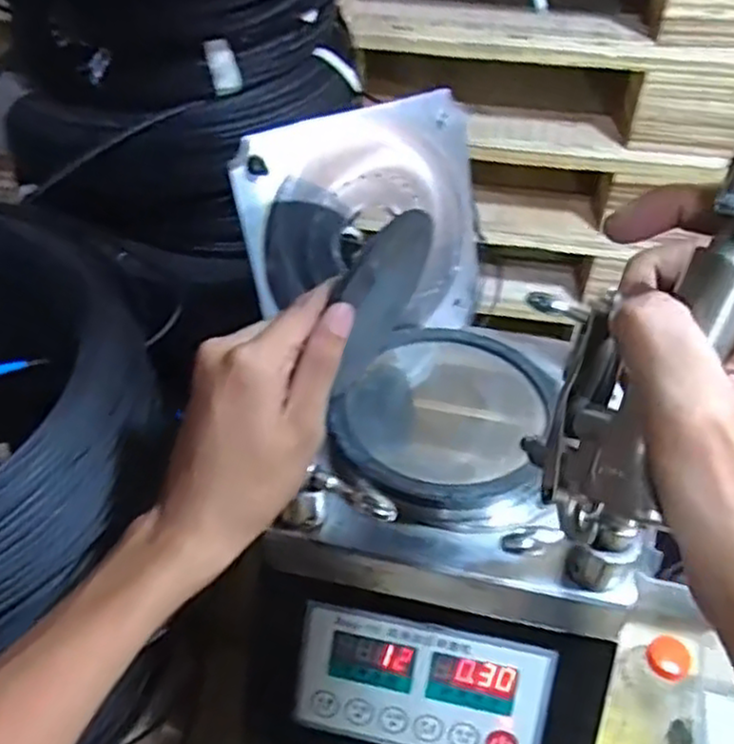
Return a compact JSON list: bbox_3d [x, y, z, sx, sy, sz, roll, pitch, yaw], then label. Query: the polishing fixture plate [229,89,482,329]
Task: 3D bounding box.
[{"bbox_3d":[0.004,-0.093,0.493,0.175,0.162,0.010,-22,30,-22],"label":"polishing fixture plate"}]

